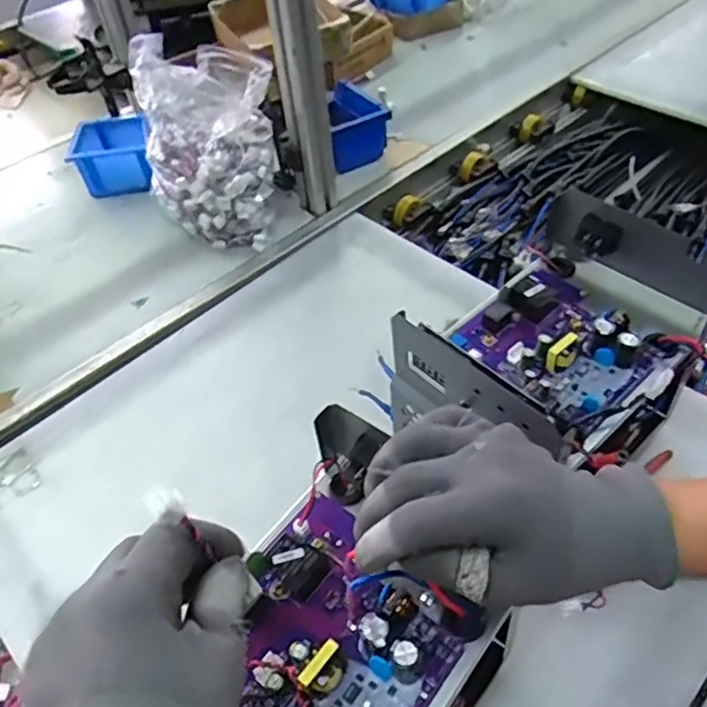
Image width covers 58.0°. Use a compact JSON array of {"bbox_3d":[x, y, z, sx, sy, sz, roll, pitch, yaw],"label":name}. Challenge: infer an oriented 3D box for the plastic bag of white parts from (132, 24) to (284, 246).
[{"bbox_3d":[-0.175,-0.242,0.780,0.157,0.209,0.136,-3,47,3],"label":"plastic bag of white parts"}]

